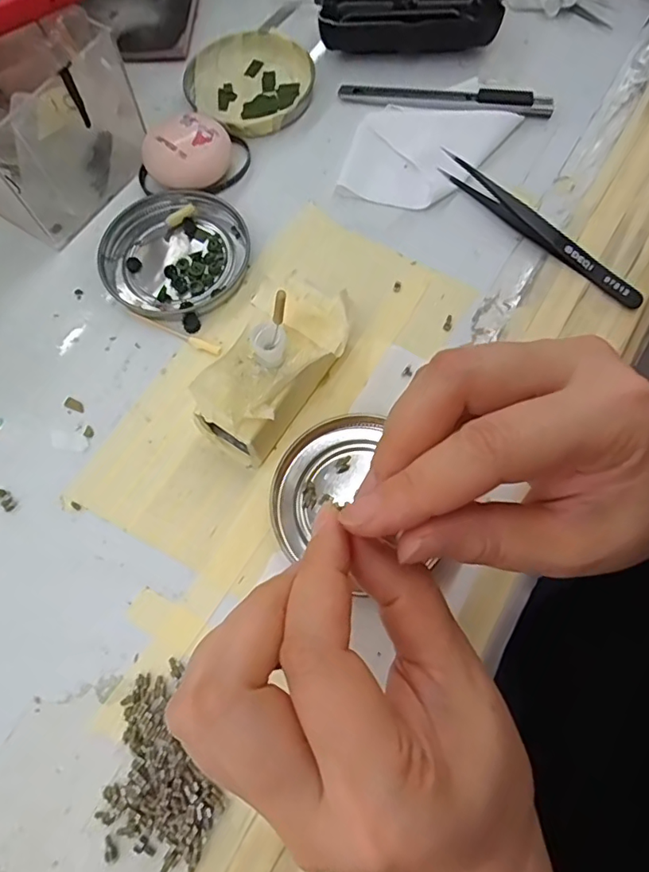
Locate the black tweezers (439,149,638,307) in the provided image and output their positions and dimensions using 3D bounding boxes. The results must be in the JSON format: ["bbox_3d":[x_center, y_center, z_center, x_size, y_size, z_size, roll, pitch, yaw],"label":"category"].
[{"bbox_3d":[0.112,-0.110,0.280,0.128,0.014,0.009,42,77,14],"label":"black tweezers"}]

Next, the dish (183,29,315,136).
[{"bbox_3d":[-0.045,-0.220,0.328,0.072,0.009,0.079,0,71,1],"label":"dish"}]

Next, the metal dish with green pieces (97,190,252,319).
[{"bbox_3d":[-0.082,-0.099,0.287,0.078,0.008,0.075,0,71,1],"label":"metal dish with green pieces"}]

